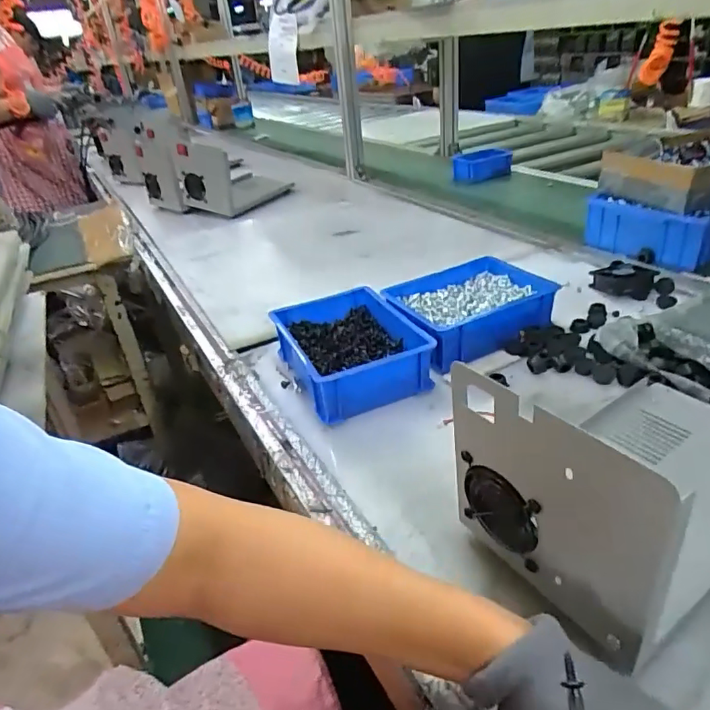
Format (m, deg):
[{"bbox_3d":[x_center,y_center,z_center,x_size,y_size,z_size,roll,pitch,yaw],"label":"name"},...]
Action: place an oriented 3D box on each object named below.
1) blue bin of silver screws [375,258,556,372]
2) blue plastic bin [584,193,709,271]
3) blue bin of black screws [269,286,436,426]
[{"bbox_3d":[0.153,-0.061,0.724,0.210,0.064,0.165,-24,35,-25],"label":"blue bin of silver screws"},{"bbox_3d":[0.559,-0.237,0.906,0.257,0.085,0.201,-24,35,-26],"label":"blue plastic bin"},{"bbox_3d":[-0.006,-0.006,0.660,0.149,0.072,0.189,-18,33,-17],"label":"blue bin of black screws"}]

